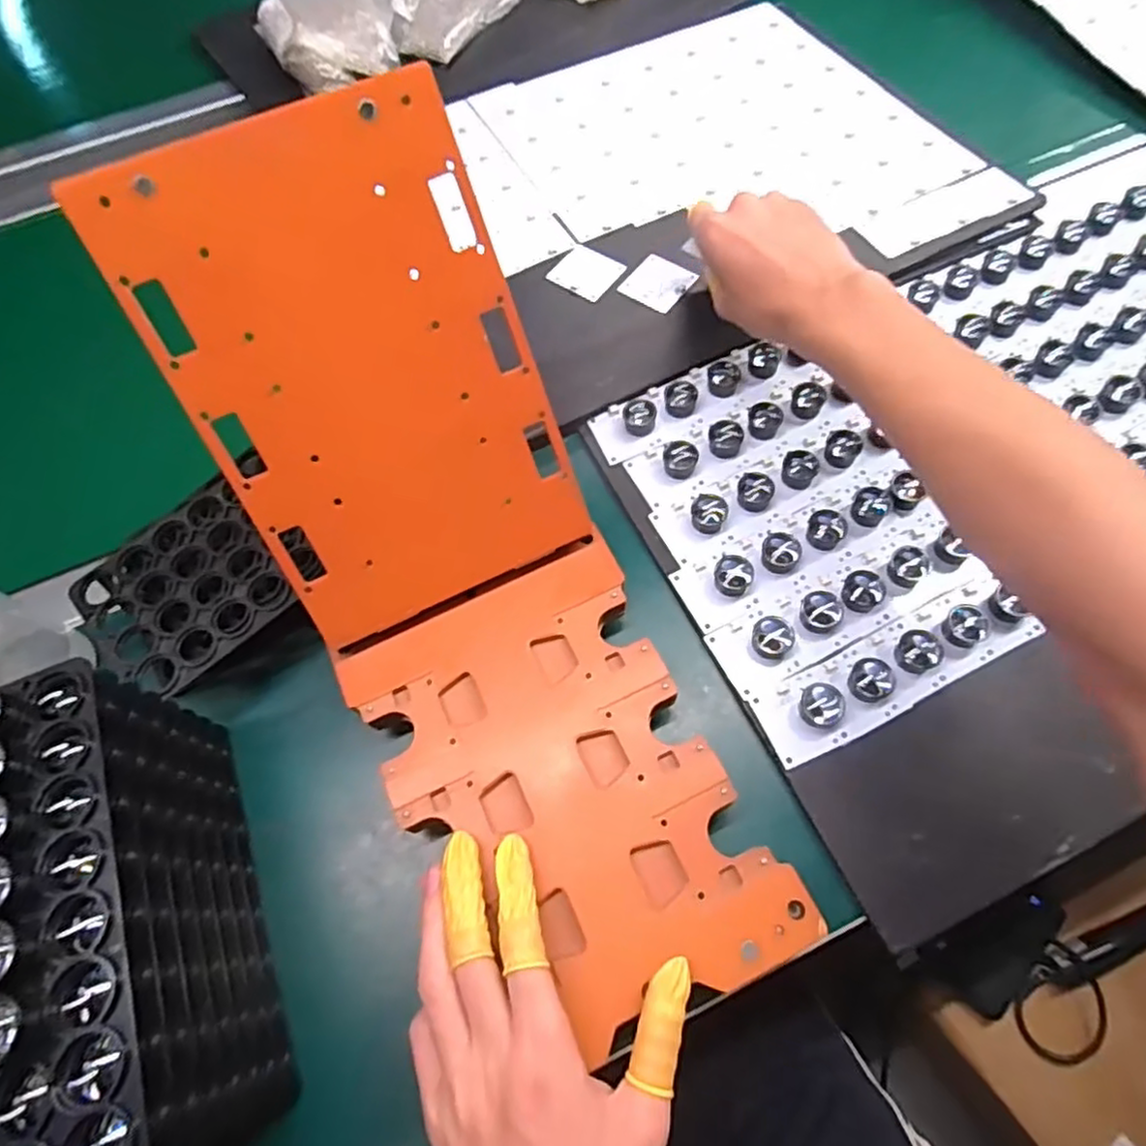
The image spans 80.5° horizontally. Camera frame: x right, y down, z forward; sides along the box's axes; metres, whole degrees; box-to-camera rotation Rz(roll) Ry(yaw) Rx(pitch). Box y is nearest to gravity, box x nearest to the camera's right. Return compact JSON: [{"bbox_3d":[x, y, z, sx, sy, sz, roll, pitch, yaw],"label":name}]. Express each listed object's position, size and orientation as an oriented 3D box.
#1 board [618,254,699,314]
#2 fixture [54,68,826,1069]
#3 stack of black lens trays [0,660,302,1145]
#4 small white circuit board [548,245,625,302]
[{"bbox_3d":[0.066,-0.222,0.517,0.045,0.004,0.047,34,72,17],"label":"board"},{"bbox_3d":[-0.050,0.004,0.334,0.158,0.109,0.412,-28,96,-9],"label":"fixture"},{"bbox_3d":[-0.208,0.158,0.290,0.097,0.137,0.201,-25,67,-8],"label":"stack of black lens trays"},{"bbox_3d":[0.011,-0.234,0.525,0.047,0.004,0.046,31,71,16],"label":"small white circuit board"}]

